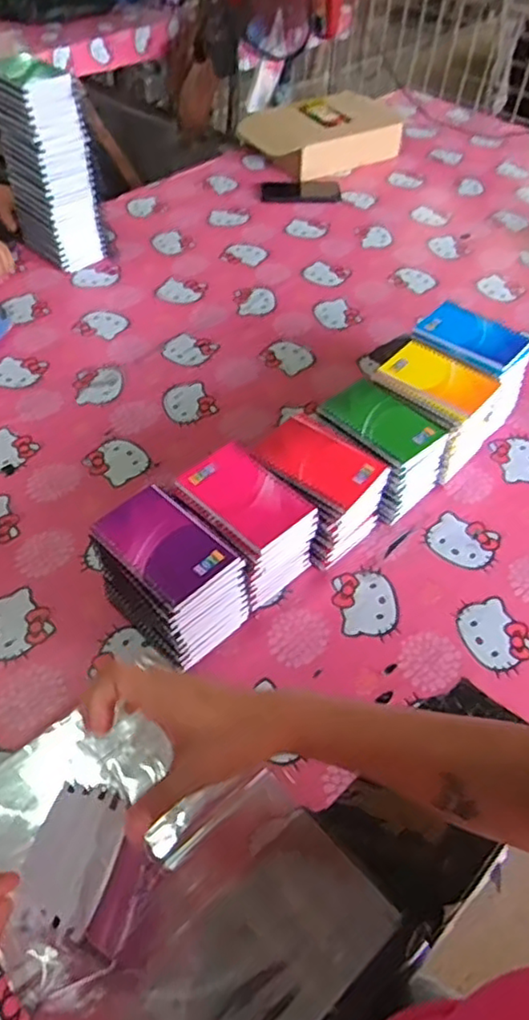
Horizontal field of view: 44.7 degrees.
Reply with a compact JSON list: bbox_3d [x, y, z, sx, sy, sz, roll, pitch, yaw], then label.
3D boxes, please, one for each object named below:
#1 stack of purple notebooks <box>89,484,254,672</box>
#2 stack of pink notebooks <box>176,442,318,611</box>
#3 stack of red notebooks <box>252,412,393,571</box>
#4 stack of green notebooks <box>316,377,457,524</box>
[{"bbox_3d":[-0.094,0.067,0.653,0.135,0.133,0.098,35,58,24],"label":"stack of purple notebooks"},{"bbox_3d":[-0.022,0.020,0.699,0.093,0.120,0.125,-35,59,-26],"label":"stack of pink notebooks"},{"bbox_3d":[0.060,-0.020,0.738,0.127,0.120,0.106,31,56,22],"label":"stack of red notebooks"},{"bbox_3d":[0.137,-0.071,0.778,0.135,0.107,0.101,37,59,25],"label":"stack of green notebooks"}]

